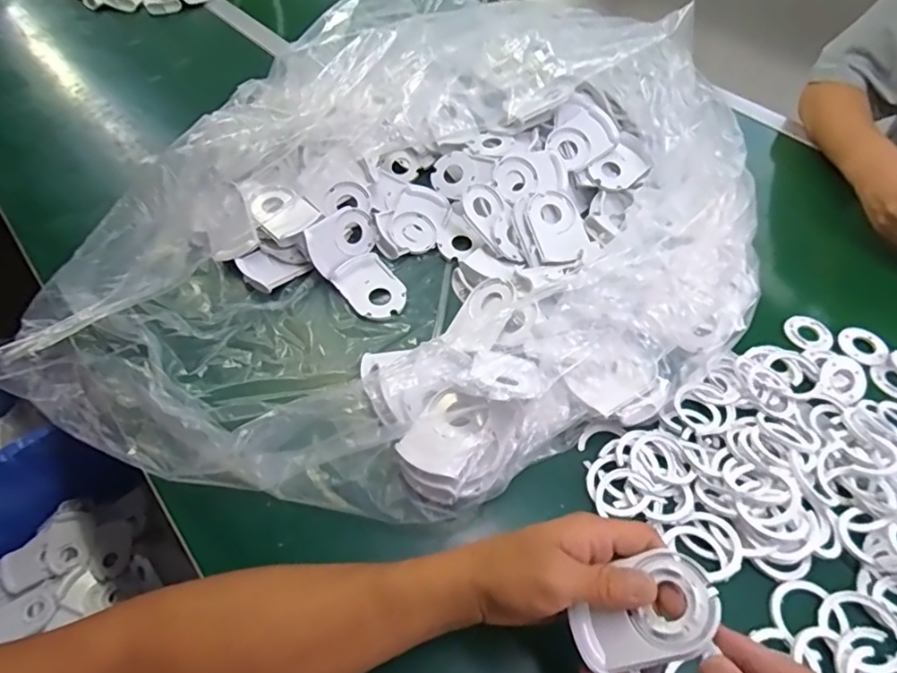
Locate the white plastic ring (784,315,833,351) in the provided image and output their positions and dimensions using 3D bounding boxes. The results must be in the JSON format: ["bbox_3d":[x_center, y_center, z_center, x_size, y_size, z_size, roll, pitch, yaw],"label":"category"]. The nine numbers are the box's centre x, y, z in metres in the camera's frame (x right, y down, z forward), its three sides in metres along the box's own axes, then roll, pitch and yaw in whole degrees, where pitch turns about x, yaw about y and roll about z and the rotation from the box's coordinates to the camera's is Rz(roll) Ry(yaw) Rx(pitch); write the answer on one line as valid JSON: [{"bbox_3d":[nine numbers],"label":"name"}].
[{"bbox_3d":[0.364,-0.003,0.554,0.041,0.008,0.040,-1,54,2],"label":"white plastic ring"}]

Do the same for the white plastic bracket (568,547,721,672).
[{"bbox_3d":[0.112,0.160,0.320,0.084,0.010,0.056,-30,45,20],"label":"white plastic bracket"}]

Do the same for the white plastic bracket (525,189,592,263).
[{"bbox_3d":[0.114,-0.114,0.575,0.053,0.015,0.089,-14,72,-1],"label":"white plastic bracket"}]

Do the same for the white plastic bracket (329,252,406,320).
[{"bbox_3d":[-0.079,-0.052,0.569,0.059,0.012,0.078,-33,59,-20],"label":"white plastic bracket"}]

